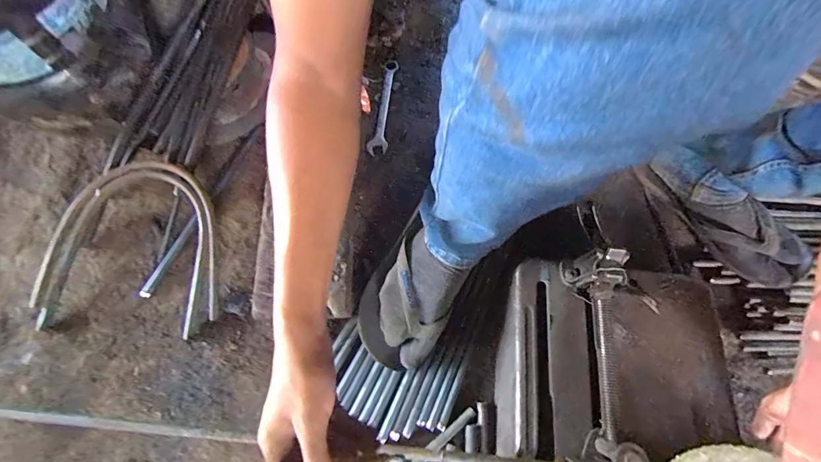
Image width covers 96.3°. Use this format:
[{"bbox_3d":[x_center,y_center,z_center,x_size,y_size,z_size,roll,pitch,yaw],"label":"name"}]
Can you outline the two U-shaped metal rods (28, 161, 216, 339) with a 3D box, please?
[{"bbox_3d":[-0.395,0.018,0.528,0.257,0.041,0.236,3,69,0],"label":"two U-shaped metal rods"}]

